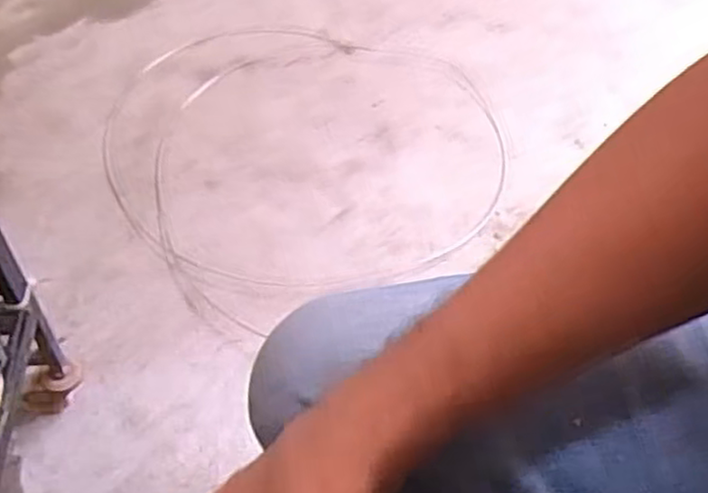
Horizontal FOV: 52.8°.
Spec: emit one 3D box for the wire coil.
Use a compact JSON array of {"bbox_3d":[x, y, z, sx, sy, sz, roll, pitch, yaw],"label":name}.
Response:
[{"bbox_3d":[-0.053,-0.150,0.938,0.515,0.019,0.485,3,50,-4],"label":"wire coil"}]

